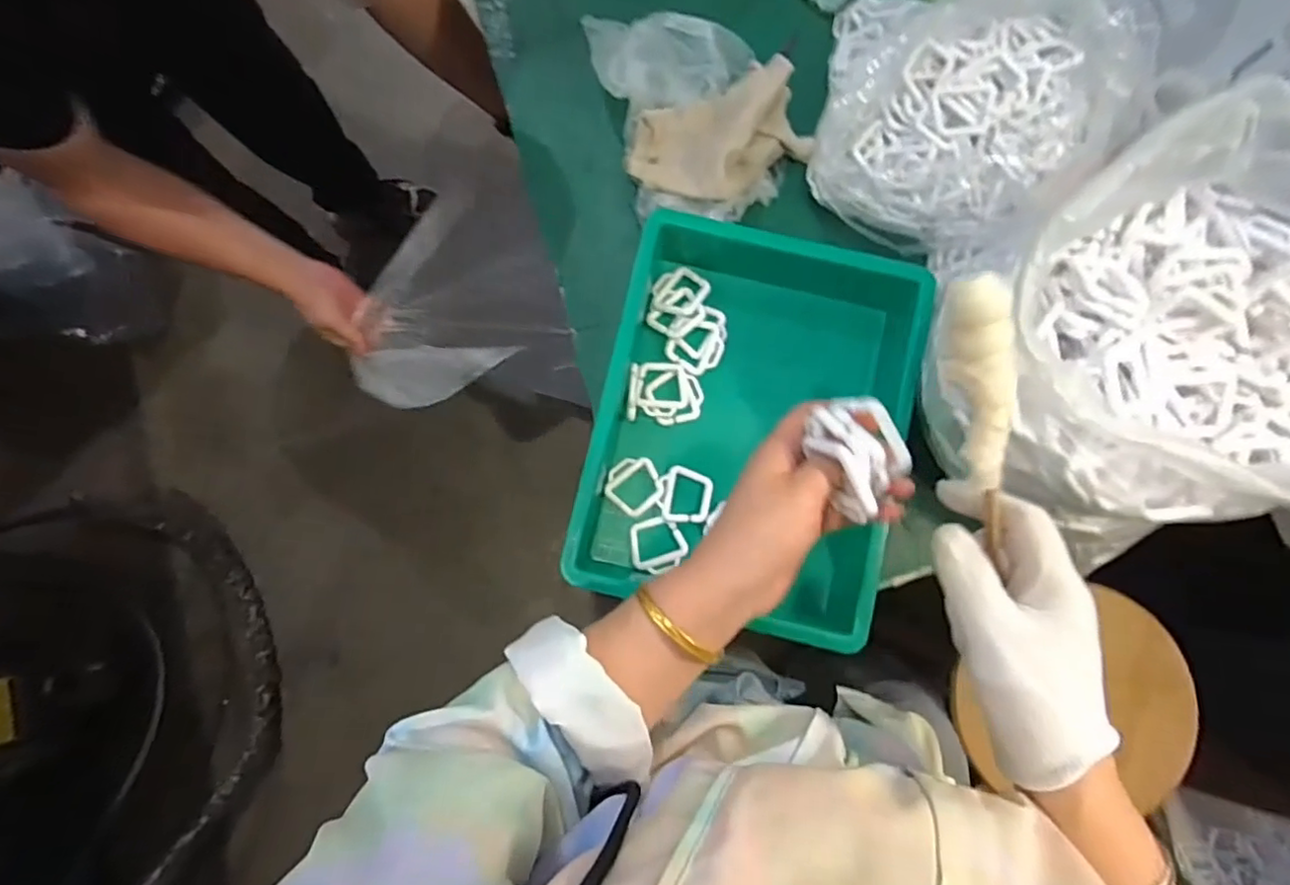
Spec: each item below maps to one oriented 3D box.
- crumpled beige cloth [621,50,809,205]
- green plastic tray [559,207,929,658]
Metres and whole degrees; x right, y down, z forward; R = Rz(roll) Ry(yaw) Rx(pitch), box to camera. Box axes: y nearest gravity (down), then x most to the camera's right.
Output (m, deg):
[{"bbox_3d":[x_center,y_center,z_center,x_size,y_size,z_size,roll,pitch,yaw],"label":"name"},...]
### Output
[{"bbox_3d":[0.075,-0.295,0.615,0.186,0.054,0.115,-18,83,-1],"label":"crumpled beige cloth"},{"bbox_3d":[0.095,-0.020,0.583,0.260,0.093,0.351,13,83,3],"label":"green plastic tray"}]

